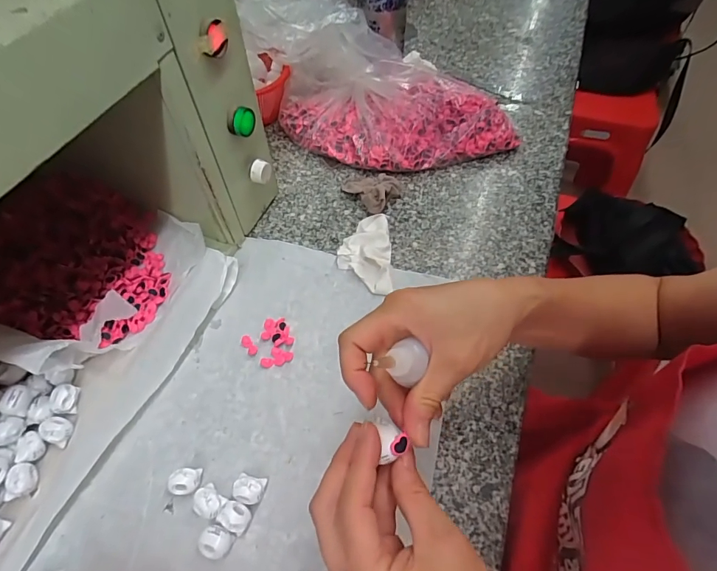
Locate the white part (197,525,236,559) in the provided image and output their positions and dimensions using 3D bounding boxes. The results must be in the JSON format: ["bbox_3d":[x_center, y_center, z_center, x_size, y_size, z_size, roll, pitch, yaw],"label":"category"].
[{"bbox_3d":[-0.114,0.204,0.333,0.024,0.014,0.022,0,57,0],"label":"white part"}]

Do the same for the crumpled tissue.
[{"bbox_3d":[0.007,-0.038,0.487,0.060,0.023,0.096,-1,57,0],"label":"crumpled tissue"}]

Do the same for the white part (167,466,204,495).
[{"bbox_3d":[-0.147,0.167,0.357,0.024,0.019,0.021,-3,57,-2],"label":"white part"}]

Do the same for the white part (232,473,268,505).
[{"bbox_3d":[-0.092,0.173,0.354,0.024,0.019,0.023,8,57,5],"label":"white part"}]

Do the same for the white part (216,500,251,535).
[{"bbox_3d":[-0.101,0.189,0.343,0.026,0.019,0.020,25,60,15],"label":"white part"}]

